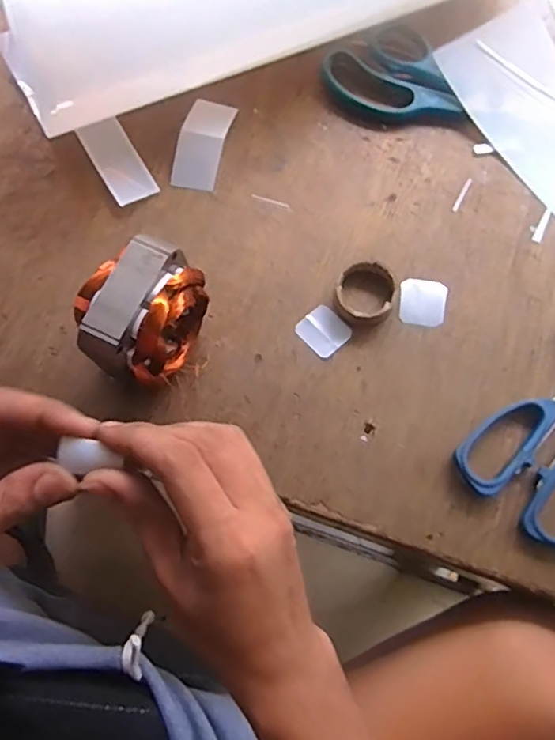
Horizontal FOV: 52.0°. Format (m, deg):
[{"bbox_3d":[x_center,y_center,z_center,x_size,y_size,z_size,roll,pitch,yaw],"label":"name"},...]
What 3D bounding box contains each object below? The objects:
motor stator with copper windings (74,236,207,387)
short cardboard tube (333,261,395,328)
[{"bbox_3d":[-0.082,-0.032,0.349,0.053,0.072,0.077,25,77,8],"label":"motor stator with copper windings"},{"bbox_3d":[0.059,-0.052,0.389,0.039,0.014,0.041,-1,75,2],"label":"short cardboard tube"}]

